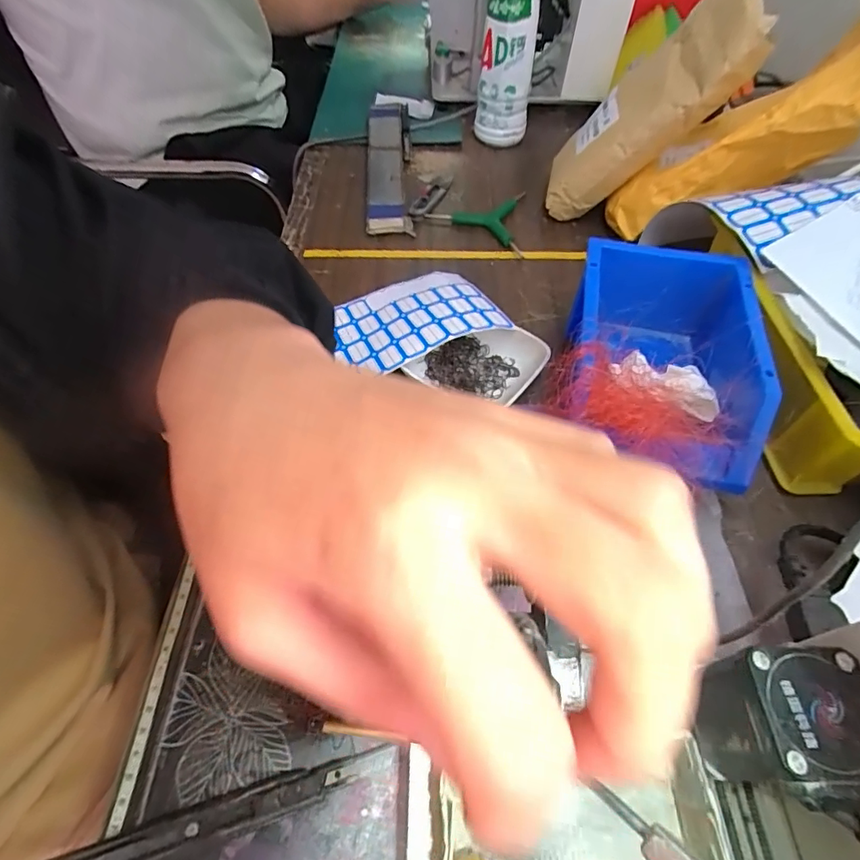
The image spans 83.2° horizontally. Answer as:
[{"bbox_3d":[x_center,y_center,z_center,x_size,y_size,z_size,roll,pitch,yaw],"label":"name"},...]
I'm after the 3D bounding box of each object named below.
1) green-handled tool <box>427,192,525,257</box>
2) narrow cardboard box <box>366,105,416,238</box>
[{"bbox_3d":[0.069,-0.237,0.528,0.111,0.012,0.089,28,59,18],"label":"green-handled tool"},{"bbox_3d":[-0.049,-0.322,0.584,0.050,0.017,0.268,-2,55,-2],"label":"narrow cardboard box"}]

